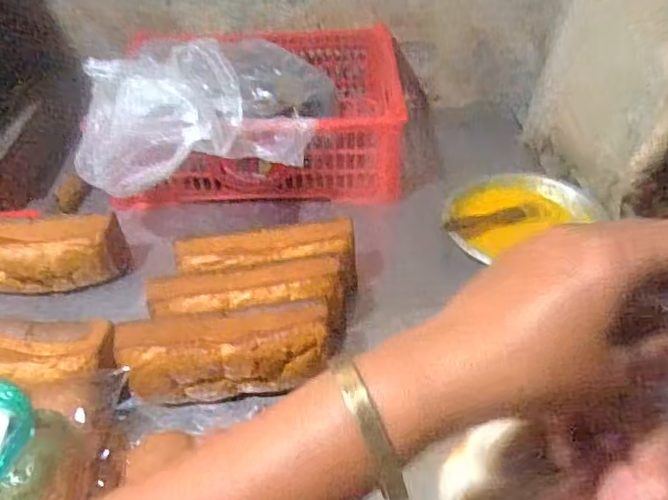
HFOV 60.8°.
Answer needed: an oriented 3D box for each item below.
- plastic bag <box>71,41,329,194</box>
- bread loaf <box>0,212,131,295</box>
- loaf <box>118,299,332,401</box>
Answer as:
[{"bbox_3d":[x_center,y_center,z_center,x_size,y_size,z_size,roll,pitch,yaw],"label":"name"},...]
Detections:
[{"bbox_3d":[-0.162,-0.215,0.775,0.279,0.124,0.345,7,42,8],"label":"plastic bag"},{"bbox_3d":[-0.381,0.005,0.720,0.219,0.078,0.066,-7,42,-7],"label":"bread loaf"},{"bbox_3d":[-0.111,0.105,0.588,0.217,0.075,0.068,-3,42,-3],"label":"loaf"}]

